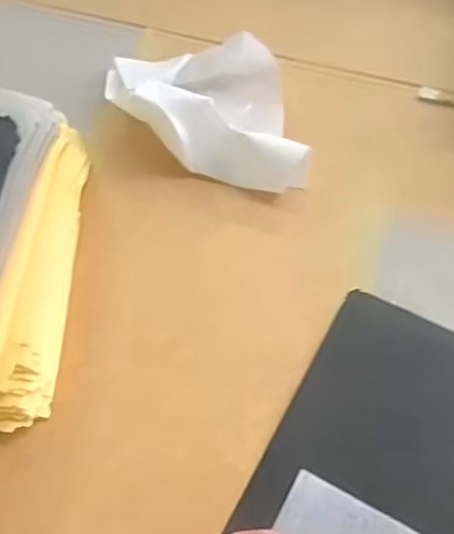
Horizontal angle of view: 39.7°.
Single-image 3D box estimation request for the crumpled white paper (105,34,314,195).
[{"bbox_3d":[-0.011,-0.098,0.363,0.135,0.042,0.081,17,64,11],"label":"crumpled white paper"}]

